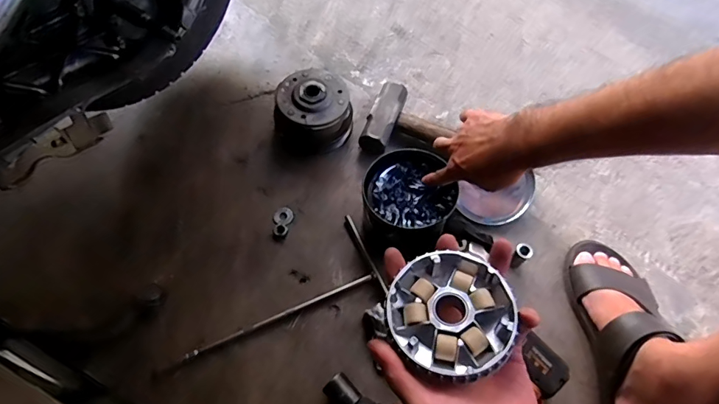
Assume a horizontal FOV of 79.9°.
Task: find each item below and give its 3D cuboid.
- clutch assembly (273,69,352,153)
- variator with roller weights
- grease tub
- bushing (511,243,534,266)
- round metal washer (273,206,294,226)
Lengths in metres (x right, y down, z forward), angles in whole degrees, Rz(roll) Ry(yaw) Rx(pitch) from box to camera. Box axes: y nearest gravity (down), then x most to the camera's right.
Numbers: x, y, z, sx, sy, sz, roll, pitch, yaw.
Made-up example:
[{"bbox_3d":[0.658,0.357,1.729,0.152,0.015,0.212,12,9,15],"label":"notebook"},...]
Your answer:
[{"bbox_3d":[-0.070,-0.141,0.673,0.116,0.078,0.122,-1,63,-4],"label":"clutch assembly"},{"bbox_3d":[0.069,0.081,0.322,0.088,0.029,0.087,1,63,-2],"label":"variator with roller weights"},{"bbox_3d":[0.064,-0.001,0.600,0.119,0.081,0.115,1,63,-2],"label":"grease tub"},{"bbox_3d":[0.225,0.072,0.598,0.019,0.039,0.022,-19,65,-11],"label":"bushing"},{"bbox_3d":[-0.111,0.020,0.629,0.027,0.004,0.028,1,63,-3],"label":"round metal washer"}]

